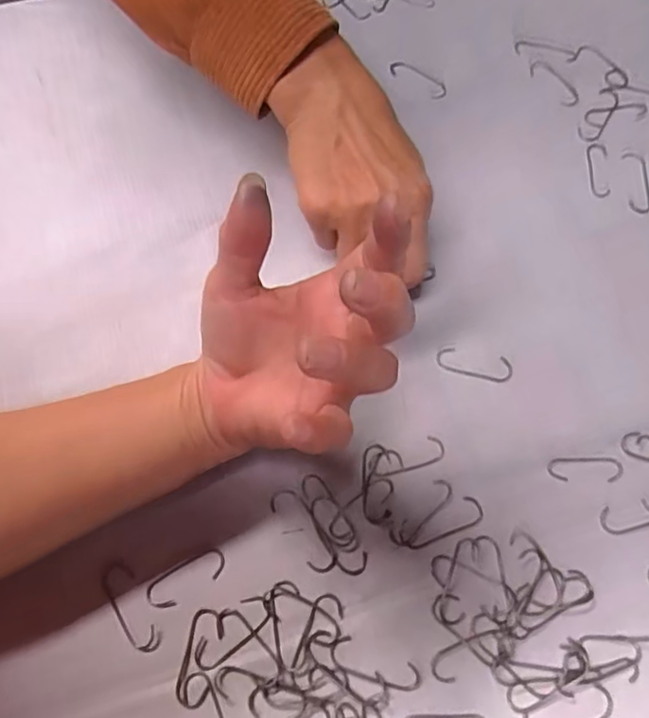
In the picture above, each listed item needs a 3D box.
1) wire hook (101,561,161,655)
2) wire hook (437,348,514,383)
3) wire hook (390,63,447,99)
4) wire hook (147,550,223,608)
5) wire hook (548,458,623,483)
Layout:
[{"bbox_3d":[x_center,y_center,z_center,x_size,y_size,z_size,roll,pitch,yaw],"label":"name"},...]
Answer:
[{"bbox_3d":[-0.096,0.122,0.293,0.016,0.004,0.046,-29,71,-12],"label":"wire hook"},{"bbox_3d":[0.088,0.004,0.348,0.044,0.004,0.016,11,68,4],"label":"wire hook"},{"bbox_3d":[0.069,-0.203,0.432,0.044,0.004,0.018,34,71,13],"label":"wire hook"},{"bbox_3d":[-0.070,0.110,0.299,0.041,0.004,0.016,-30,71,-12],"label":"wire hook"},{"bbox_3d":[0.142,0.059,0.323,0.041,0.004,0.013,2,67,0],"label":"wire hook"}]

